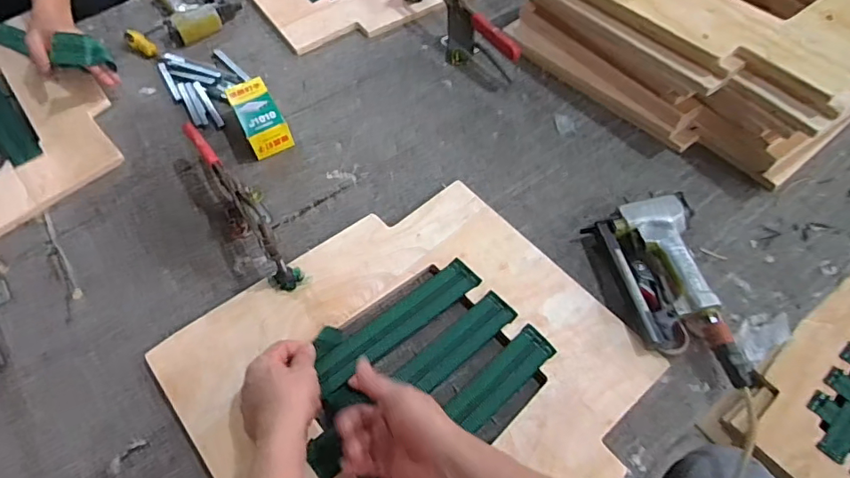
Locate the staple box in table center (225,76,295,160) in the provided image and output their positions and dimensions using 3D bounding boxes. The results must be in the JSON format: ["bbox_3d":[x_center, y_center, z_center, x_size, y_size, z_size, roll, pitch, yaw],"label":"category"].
[{"bbox_3d":[-0.266,-0.196,0.815,0.062,0.057,0.129,-28,63,-12],"label":"staple box in table center"}]

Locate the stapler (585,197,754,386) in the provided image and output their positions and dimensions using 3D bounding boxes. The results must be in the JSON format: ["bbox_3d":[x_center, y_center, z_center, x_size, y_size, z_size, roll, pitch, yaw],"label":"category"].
[{"bbox_3d":[0.300,0.063,0.638,0.128,0.047,0.254,-8,60,-2],"label":"stapler"}]

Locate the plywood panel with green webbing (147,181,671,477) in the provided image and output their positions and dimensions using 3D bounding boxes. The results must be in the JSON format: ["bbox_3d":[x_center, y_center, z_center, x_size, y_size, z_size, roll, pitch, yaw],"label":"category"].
[{"bbox_3d":[-0.007,0.172,0.599,0.457,0.032,0.466,-37,68,-18],"label":"plywood panel with green webbing"}]

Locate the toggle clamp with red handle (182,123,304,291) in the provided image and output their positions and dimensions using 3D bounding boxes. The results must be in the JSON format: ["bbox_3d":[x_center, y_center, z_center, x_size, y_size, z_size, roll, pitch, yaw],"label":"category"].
[{"bbox_3d":[-0.258,-0.056,0.701,0.066,0.121,0.294,-32,64,-15],"label":"toggle clamp with red handle"}]

